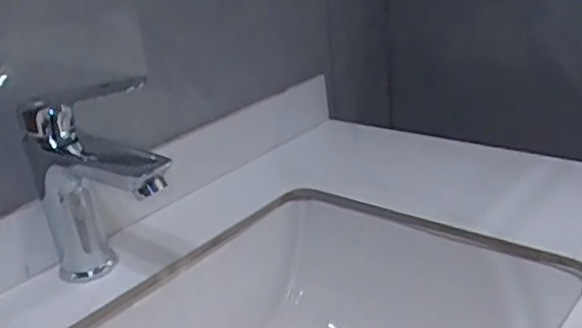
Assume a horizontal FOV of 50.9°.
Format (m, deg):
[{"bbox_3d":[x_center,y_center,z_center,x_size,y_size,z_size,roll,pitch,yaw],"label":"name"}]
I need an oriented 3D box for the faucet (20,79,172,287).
[{"bbox_3d":[-0.145,0.038,0.479,0.061,0.148,0.135,-24,29,-33],"label":"faucet"}]

